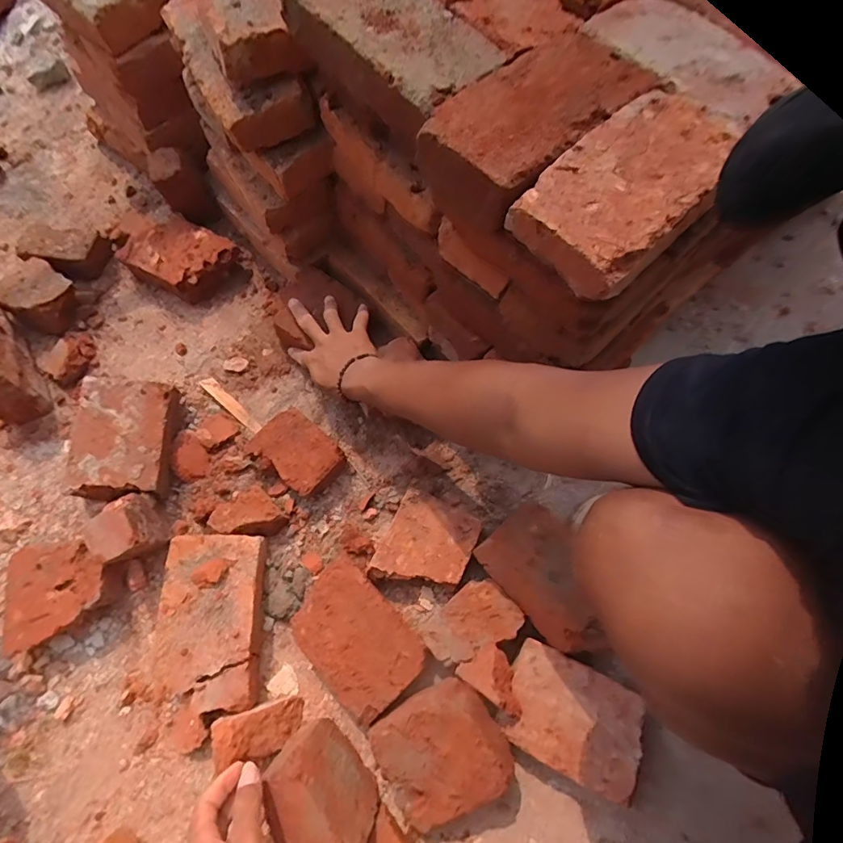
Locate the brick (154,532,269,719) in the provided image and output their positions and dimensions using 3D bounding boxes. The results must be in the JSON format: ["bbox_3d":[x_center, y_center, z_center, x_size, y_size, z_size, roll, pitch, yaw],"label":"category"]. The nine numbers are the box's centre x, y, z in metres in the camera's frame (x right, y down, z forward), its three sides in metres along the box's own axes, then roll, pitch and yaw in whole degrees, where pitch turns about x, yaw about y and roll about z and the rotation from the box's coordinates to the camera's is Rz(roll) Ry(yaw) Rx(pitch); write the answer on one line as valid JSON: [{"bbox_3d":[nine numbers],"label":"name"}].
[{"bbox_3d":[-0.241,0.230,0.574,0.108,0.057,0.182,0,70,-3],"label":"brick"}]

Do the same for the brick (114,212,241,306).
[{"bbox_3d":[-0.359,-0.244,0.731,0.150,0.056,0.112,31,72,8],"label":"brick"}]

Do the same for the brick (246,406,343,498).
[{"bbox_3d":[-0.159,0.042,0.637,0.103,0.054,0.077,35,71,10],"label":"brick"}]

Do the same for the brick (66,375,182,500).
[{"bbox_3d":[-0.365,0.021,0.605,0.115,0.046,0.144,-1,69,-3],"label":"brick"}]

